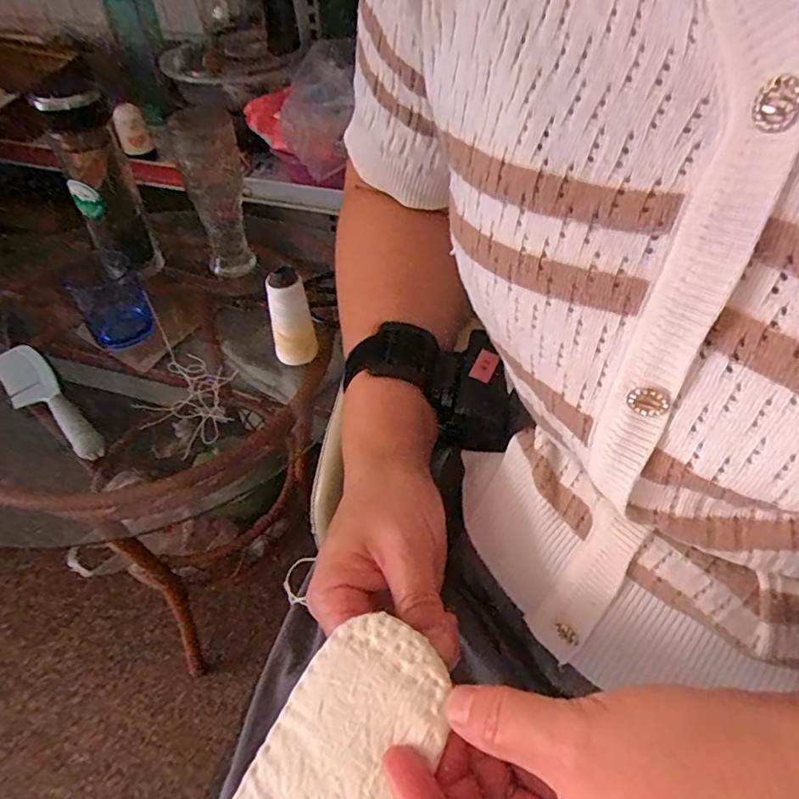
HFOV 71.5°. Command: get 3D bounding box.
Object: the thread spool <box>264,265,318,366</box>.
[{"bbox_3d":[-0.109,-0.081,0.558,0.032,0.096,0.037,33,55,26],"label":"thread spool"}]

